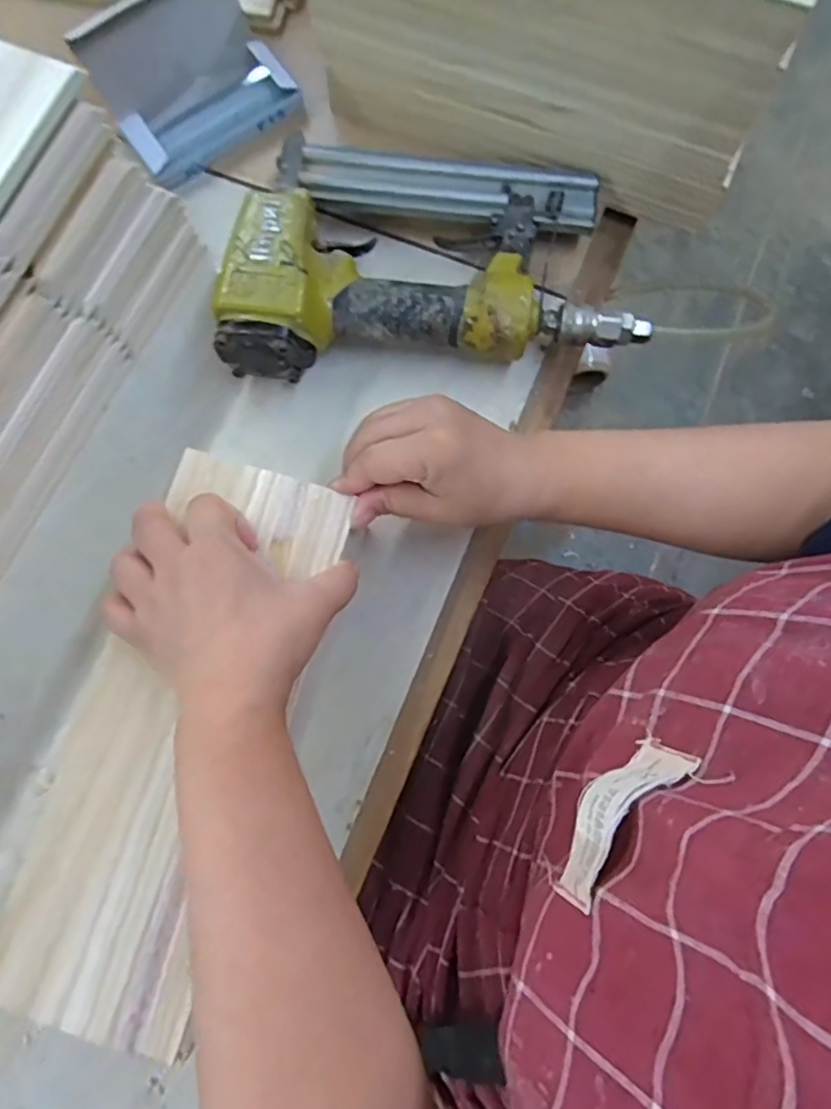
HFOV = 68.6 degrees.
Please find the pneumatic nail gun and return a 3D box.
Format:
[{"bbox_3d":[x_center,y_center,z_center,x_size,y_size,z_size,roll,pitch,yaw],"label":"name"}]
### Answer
[{"bbox_3d":[0.010,-0.201,0.390,0.257,0.056,0.168,-4,78,-1],"label":"pneumatic nail gun"}]

